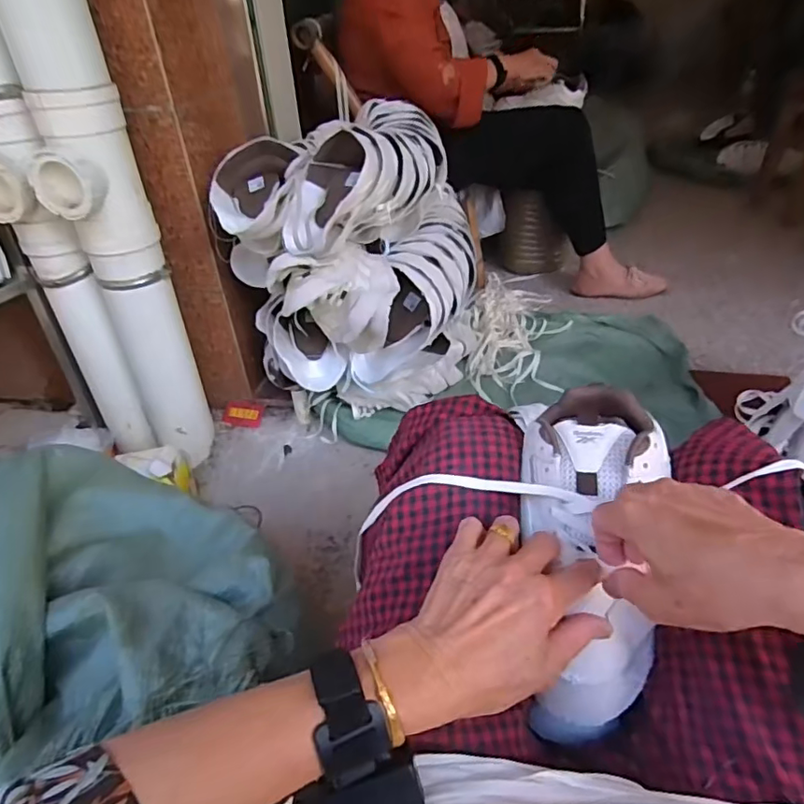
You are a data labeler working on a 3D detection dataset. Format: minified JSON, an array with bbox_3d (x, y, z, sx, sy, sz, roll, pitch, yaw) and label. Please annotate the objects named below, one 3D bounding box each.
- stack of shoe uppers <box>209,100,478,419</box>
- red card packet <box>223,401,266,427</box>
[{"bbox_3d":[-0.072,-0.251,1.007,0.403,0.440,0.405,13,40,20],"label":"stack of shoe uppers"},{"bbox_3d":[-0.335,0.026,1.139,0.085,0.009,0.053,8,65,9],"label":"red card packet"}]

